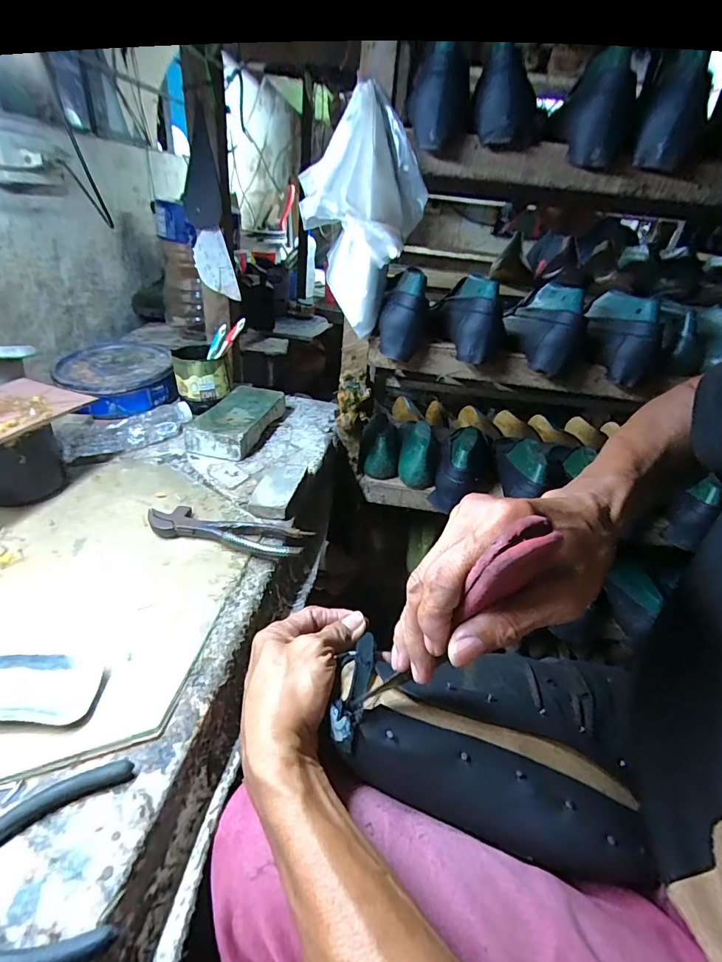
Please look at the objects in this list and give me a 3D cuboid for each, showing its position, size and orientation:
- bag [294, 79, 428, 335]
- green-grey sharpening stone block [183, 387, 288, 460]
[{"bbox_3d":[0.000,-0.337,0.565,0.121,0.242,0.097,-16,38,-32],"label":"bag"},{"bbox_3d":[-0.192,-0.098,0.689,0.096,0.043,0.188,11,32,6],"label":"green-grey sharpening stone block"}]

